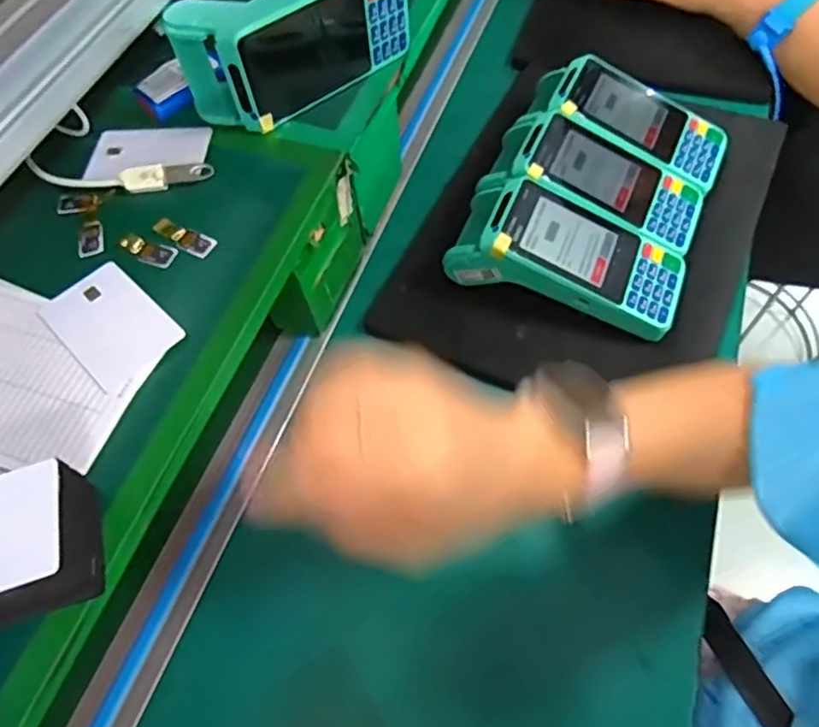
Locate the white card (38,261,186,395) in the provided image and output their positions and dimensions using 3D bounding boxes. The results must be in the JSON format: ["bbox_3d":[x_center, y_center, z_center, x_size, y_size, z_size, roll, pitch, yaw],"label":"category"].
[{"bbox_3d":[-0.182,-0.025,0.362,0.086,0.004,0.054,39,68,22],"label":"white card"}]

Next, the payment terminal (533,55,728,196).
[{"bbox_3d":[0.188,-0.212,0.513,0.171,0.049,0.081,22,66,15],"label":"payment terminal"}]

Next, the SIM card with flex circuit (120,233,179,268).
[{"bbox_3d":[-0.172,-0.075,0.388,0.040,0.004,0.017,19,65,14],"label":"SIM card with flex circuit"}]

